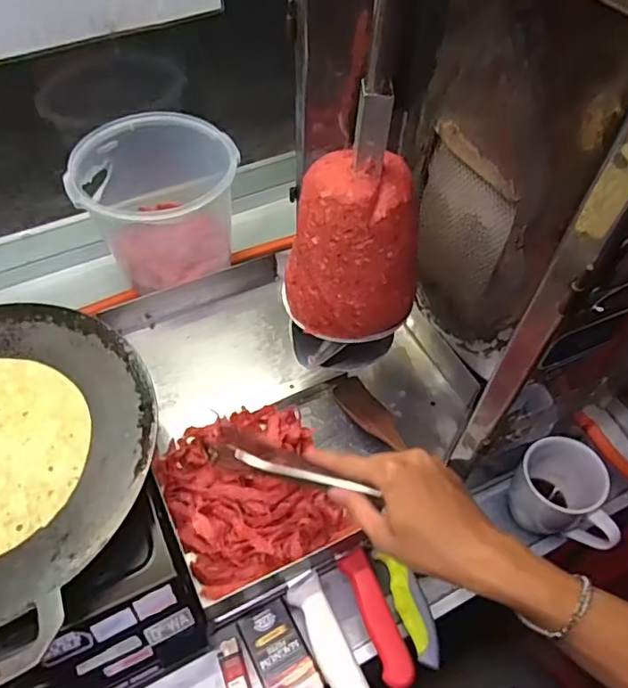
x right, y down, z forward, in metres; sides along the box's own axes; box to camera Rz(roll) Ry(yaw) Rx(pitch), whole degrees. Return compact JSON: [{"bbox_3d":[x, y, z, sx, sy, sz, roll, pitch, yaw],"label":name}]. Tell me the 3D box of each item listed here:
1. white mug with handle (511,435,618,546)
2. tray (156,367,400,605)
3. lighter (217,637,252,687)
[{"bbox_3d":[0.268,0.161,0.587,0.104,0.097,0.080,29,60,19],"label":"white mug with handle"},{"bbox_3d":[-0.028,0.136,0.600,0.259,0.060,0.185,-21,57,-14],"label":"tray"},{"bbox_3d":[-0.073,0.330,0.532,0.023,0.011,0.079,-17,57,-11],"label":"lighter"}]

